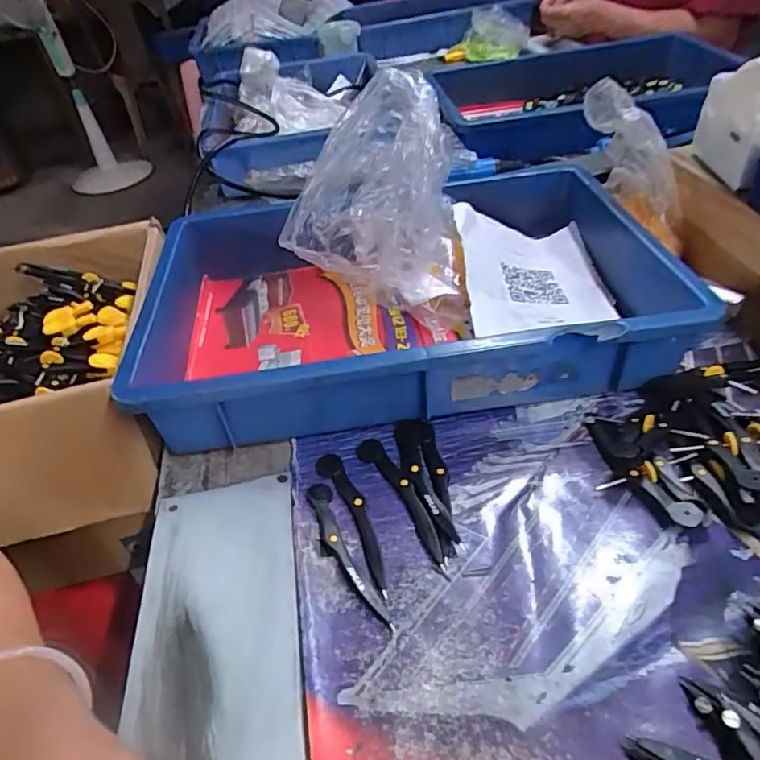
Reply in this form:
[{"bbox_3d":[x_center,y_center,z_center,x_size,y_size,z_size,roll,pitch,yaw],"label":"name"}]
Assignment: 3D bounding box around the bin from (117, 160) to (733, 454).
[{"bbox_3d":[0.015,-0.081,0.527,0.481,0.079,0.293,-8,42,-1],"label":"bin"}]

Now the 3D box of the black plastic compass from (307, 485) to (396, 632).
[{"bbox_3d":[-0.025,0.109,0.365,0.021,0.008,0.115,-20,43,-14],"label":"black plastic compass"}]

